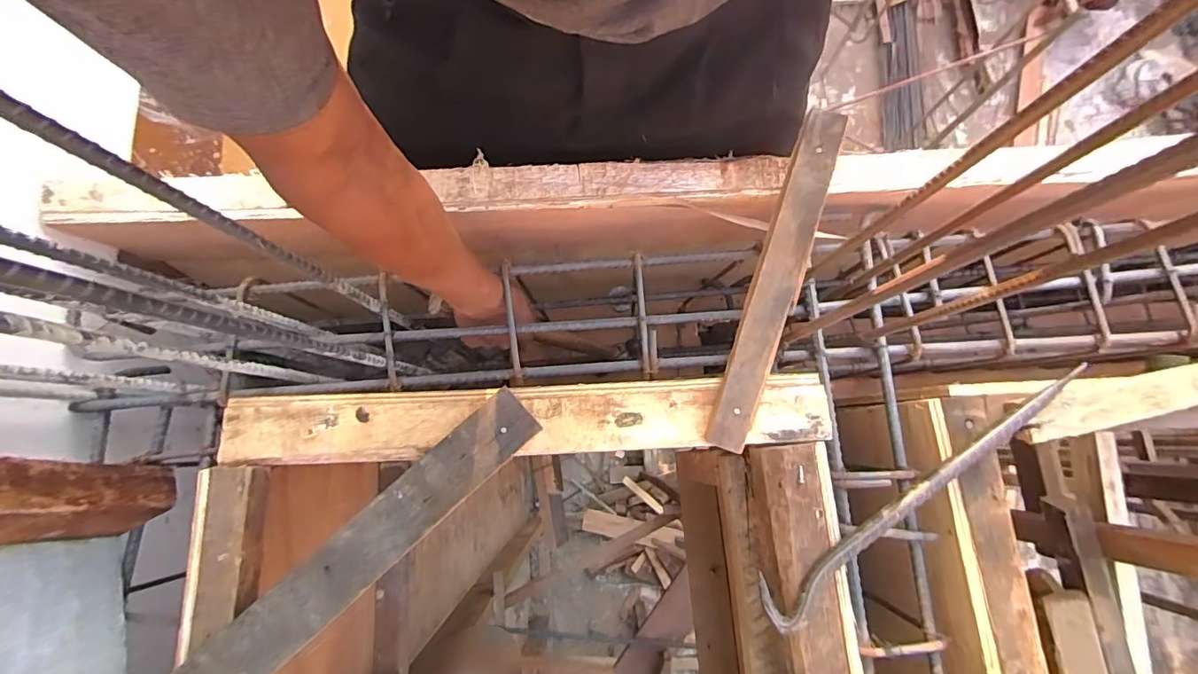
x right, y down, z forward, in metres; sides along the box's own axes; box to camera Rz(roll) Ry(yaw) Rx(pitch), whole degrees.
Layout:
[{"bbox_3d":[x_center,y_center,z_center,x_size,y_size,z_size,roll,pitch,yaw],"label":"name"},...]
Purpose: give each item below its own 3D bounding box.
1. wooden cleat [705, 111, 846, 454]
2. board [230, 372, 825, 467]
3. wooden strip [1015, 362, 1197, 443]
[{"bbox_3d":[0.173,-0.056,0.497,0.039,0.014,0.339,18,86,8],"label":"wooden cleat"},{"bbox_3d":[-0.072,0.081,0.501,0.583,0.028,0.068,-3,79,0],"label":"board"},{"bbox_3d":[0.573,0.048,0.498,0.350,0.029,0.043,-11,79,-1],"label":"wooden strip"}]

